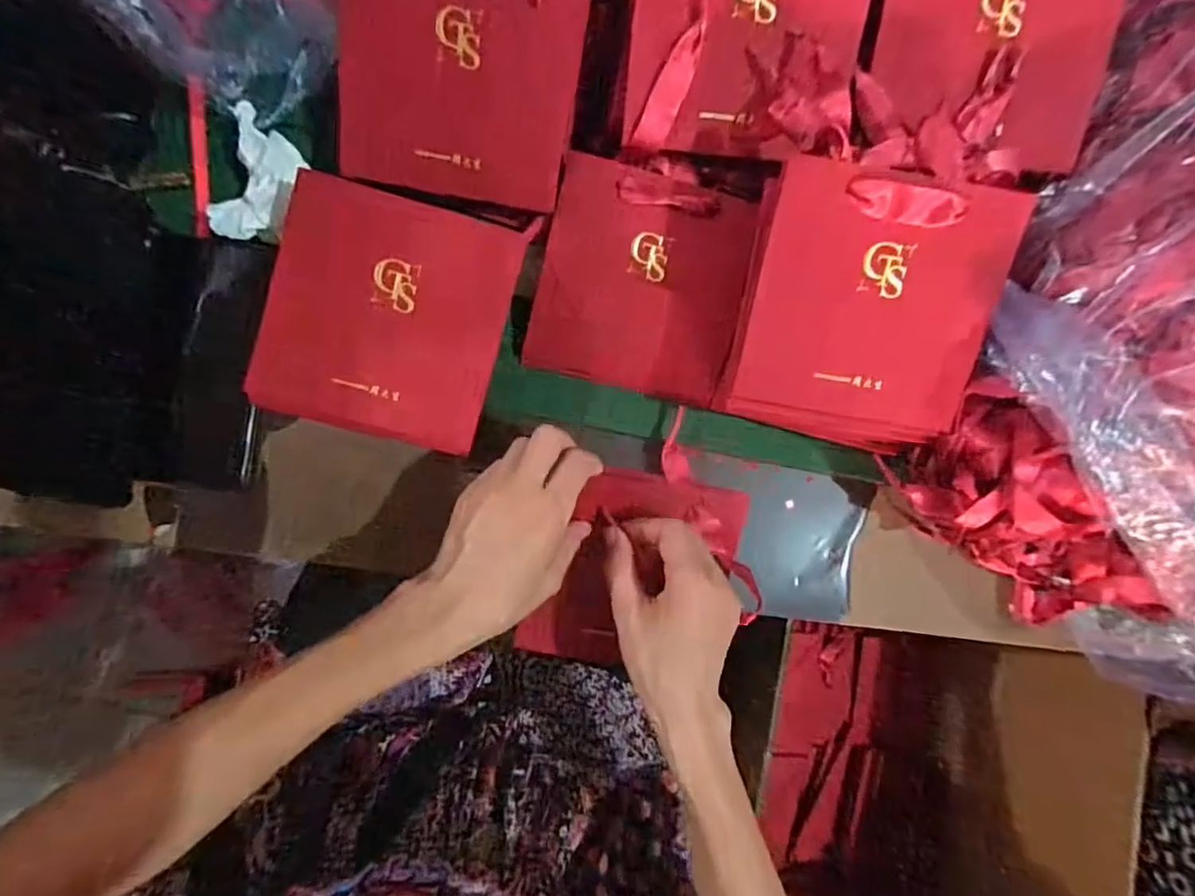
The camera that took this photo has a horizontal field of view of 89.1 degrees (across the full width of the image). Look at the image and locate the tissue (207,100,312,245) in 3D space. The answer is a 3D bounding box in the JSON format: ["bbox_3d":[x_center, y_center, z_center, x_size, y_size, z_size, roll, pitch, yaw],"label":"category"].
[{"bbox_3d":[-0.221,-0.175,0.396,0.040,0.025,0.080,16,85,-6],"label":"tissue"}]

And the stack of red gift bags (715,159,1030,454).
[{"bbox_3d":[0.163,-0.080,0.378,0.145,0.030,0.165,15,121,12],"label":"stack of red gift bags"}]

